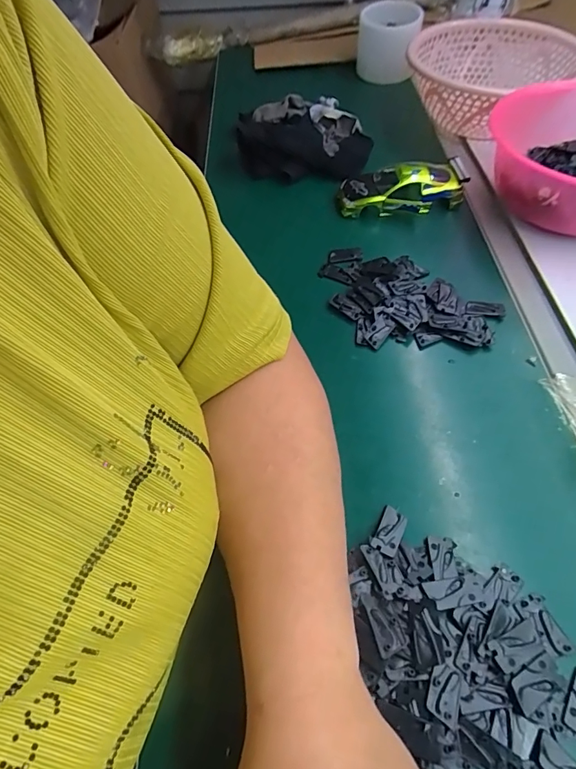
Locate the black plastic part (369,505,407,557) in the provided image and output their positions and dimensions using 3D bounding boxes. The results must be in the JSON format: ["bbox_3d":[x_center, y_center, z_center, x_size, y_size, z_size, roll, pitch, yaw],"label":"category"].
[{"bbox_3d":[0.067,0.096,0.285,0.016,0.006,0.031,26,61,19],"label":"black plastic part"}]

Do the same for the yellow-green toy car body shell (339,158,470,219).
[{"bbox_3d":[0.124,-0.215,0.477,0.132,0.041,0.059,2,56,4],"label":"yellow-green toy car body shell"}]

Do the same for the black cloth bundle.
[{"bbox_3d":[0.018,-0.315,0.546,0.165,0.048,0.157,3,56,5],"label":"black cloth bundle"}]

